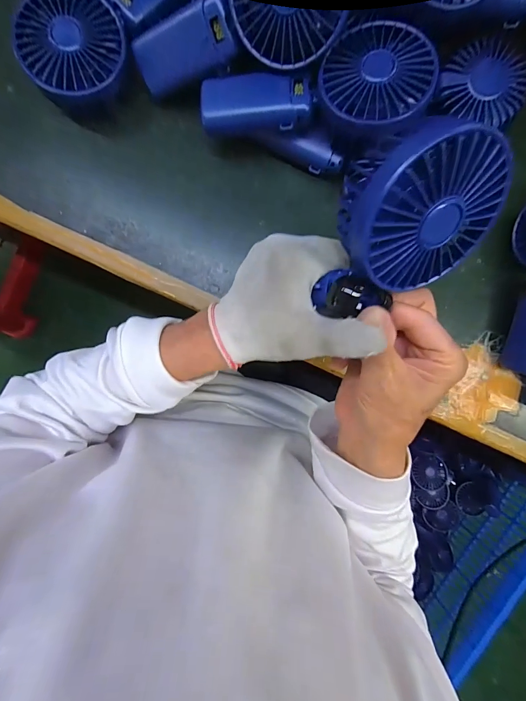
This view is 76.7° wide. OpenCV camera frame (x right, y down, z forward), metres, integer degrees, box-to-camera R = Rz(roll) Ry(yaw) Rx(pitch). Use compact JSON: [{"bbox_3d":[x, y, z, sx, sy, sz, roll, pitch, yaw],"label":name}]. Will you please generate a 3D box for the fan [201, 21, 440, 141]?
[{"bbox_3d":[0.042,-0.209,0.274,0.179,0.036,0.089,0,95,12],"label":"fan"}]

